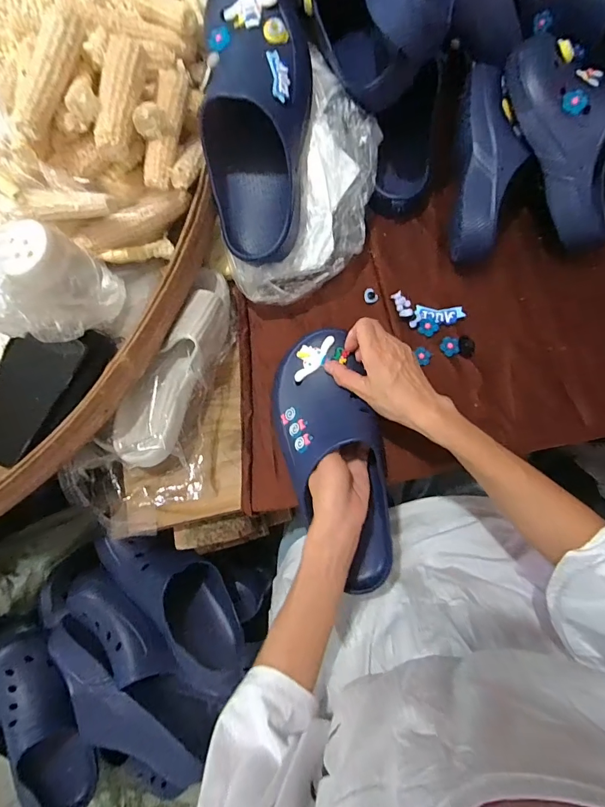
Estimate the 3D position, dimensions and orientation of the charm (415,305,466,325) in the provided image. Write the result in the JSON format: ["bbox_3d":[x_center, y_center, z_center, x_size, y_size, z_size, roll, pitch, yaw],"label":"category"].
[{"bbox_3d":[0.181,-0.116,0.533,0.060,0.012,0.023,5,79,5],"label":"charm"}]

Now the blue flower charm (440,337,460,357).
[{"bbox_3d":[0.190,-0.074,0.521,0.022,0.008,0.026,-11,78,2],"label":"blue flower charm"}]

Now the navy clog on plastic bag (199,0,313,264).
[{"bbox_3d":[-0.052,-0.320,0.464,0.116,0.084,0.286,0,102,0],"label":"navy clog on plastic bag"}]

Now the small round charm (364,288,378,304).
[{"bbox_3d":[0.092,-0.146,0.548,0.018,0.008,0.021,-29,78,-2],"label":"small round charm"}]

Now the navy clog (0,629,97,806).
[{"bbox_3d":[-0.370,0.475,0.587,0.104,0.081,0.261,-31,78,-3],"label":"navy clog"}]

